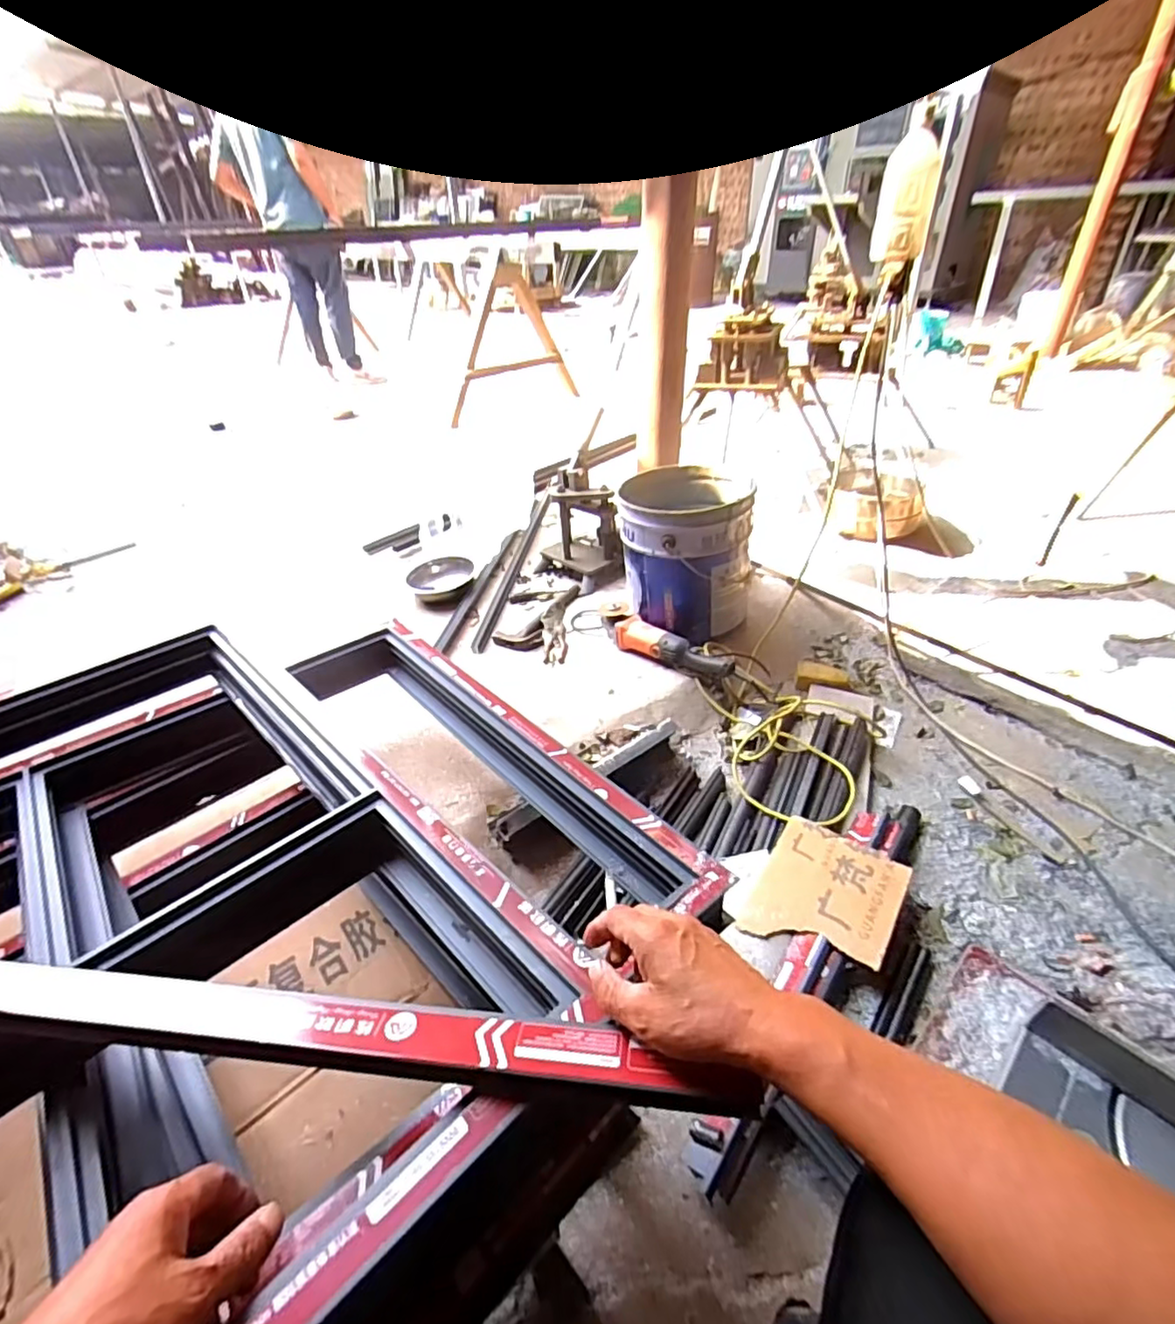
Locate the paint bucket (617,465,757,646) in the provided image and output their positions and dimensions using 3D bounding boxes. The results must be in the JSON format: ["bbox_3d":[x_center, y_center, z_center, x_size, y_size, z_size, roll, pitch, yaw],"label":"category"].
[{"bbox_3d":[0.209,-0.246,1.375,0.260,0.282,0.283,-1,36,1],"label":"paint bucket"}]

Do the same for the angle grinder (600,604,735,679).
[{"bbox_3d":[0.161,-0.034,1.325,0.340,0.079,0.072,28,45,34],"label":"angle grinder"}]

